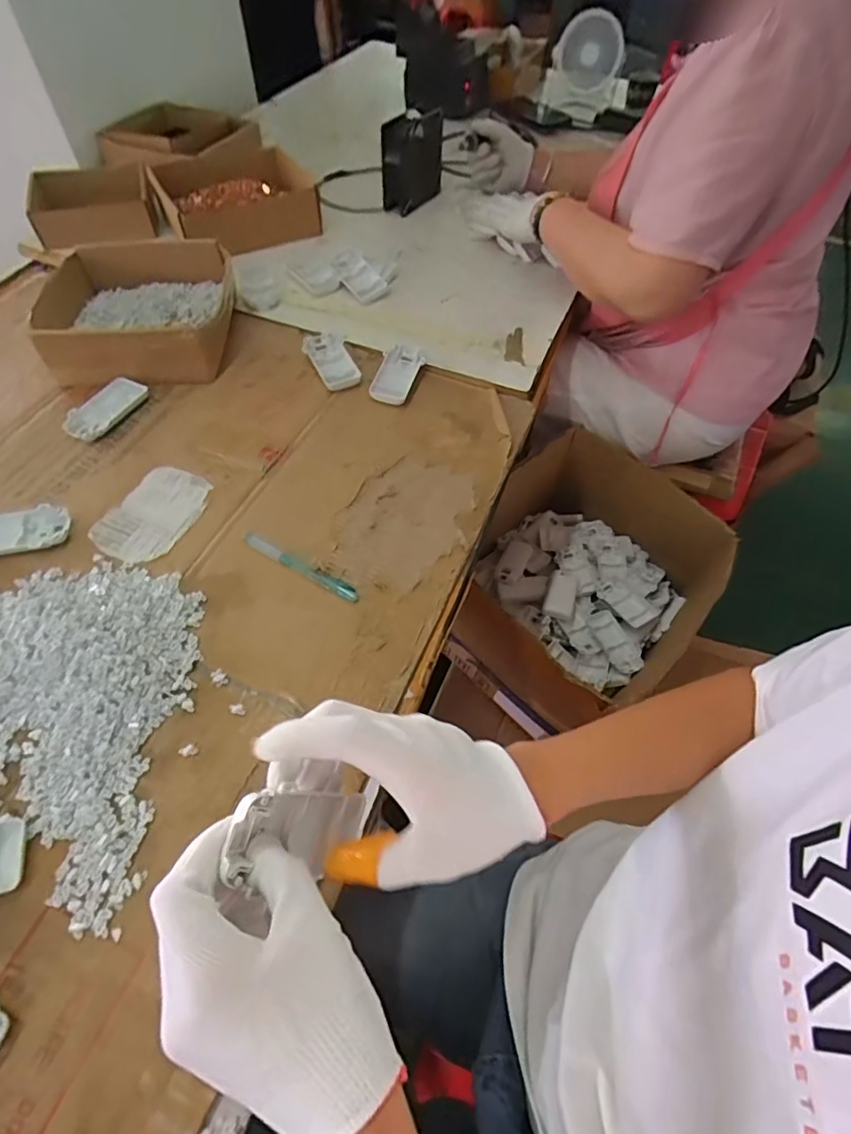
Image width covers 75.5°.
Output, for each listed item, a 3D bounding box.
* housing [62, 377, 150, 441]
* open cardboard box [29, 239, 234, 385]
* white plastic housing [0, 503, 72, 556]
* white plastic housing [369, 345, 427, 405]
[{"bbox_3d":[-0.366,-0.181,0.627,0.046,0.016,0.096,28,62,13],"label":"housing"},{"bbox_3d":[-0.352,-0.319,0.689,0.199,0.064,0.206,-3,60,-4],"label":"open cardboard box"},{"bbox_3d":[-0.397,-0.031,0.531,0.097,0.015,0.051,-11,61,-9],"label":"white plastic housing"},{"bbox_3d":[-0.034,-0.240,0.677,0.049,0.010,0.097,15,60,6],"label":"white plastic housing"}]

